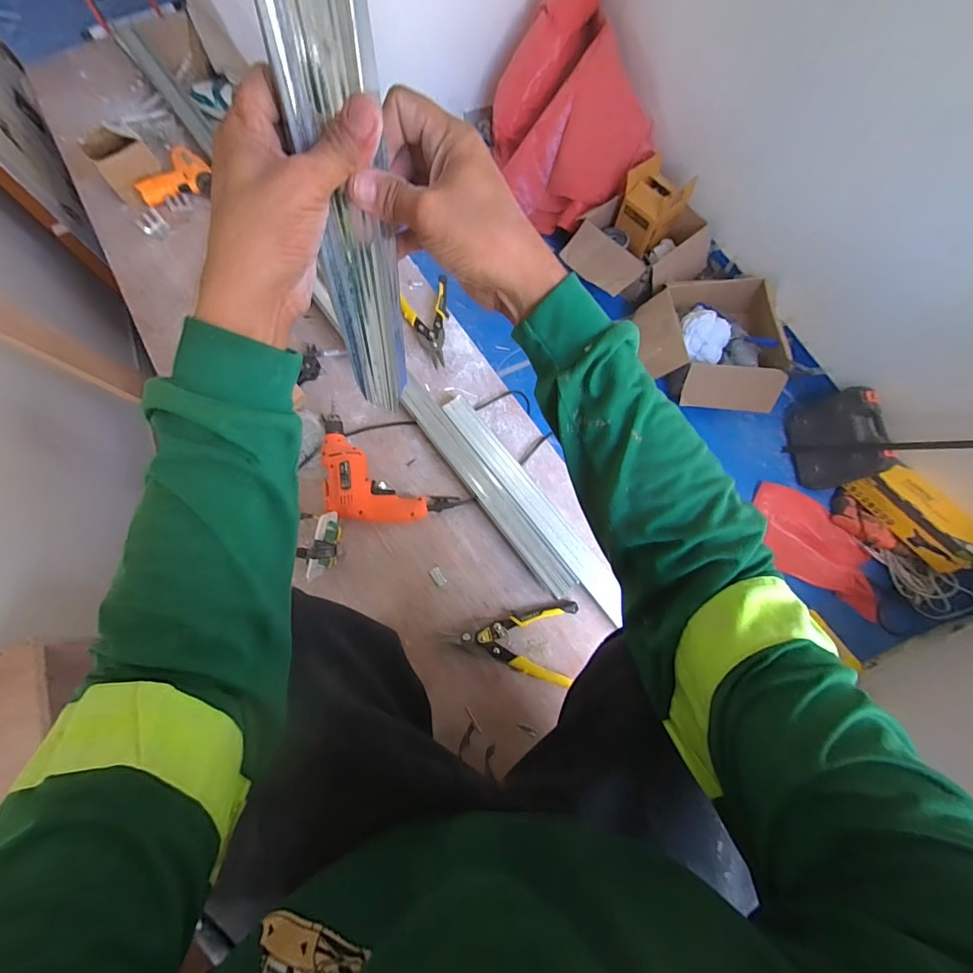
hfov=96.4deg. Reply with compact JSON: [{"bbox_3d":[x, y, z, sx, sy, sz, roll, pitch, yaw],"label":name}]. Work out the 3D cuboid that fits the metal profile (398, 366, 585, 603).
[{"bbox_3d":[-0.017,-0.019,0.826,0.061,0.037,0.534,-36,73,-11],"label":"metal profile"}]

